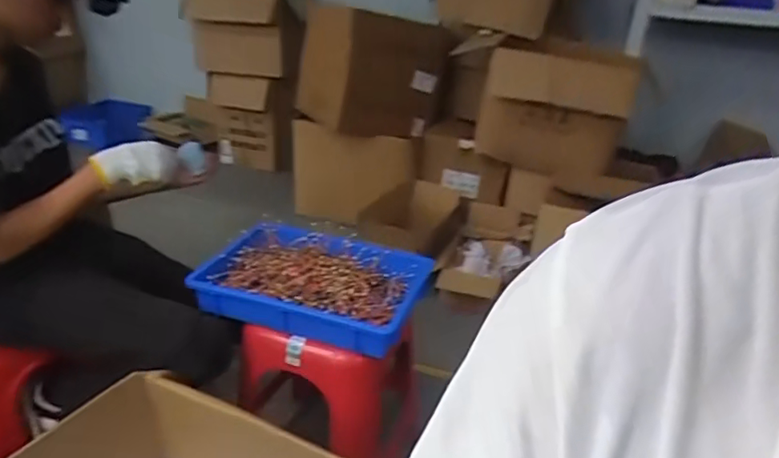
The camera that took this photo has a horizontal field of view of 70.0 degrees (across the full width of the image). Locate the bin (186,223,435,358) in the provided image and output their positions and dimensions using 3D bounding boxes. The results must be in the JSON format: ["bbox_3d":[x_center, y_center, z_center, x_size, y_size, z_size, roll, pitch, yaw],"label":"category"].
[{"bbox_3d":[-0.156,0.112,1.178,0.450,0.073,0.315,11,27,15],"label":"bin"}]

